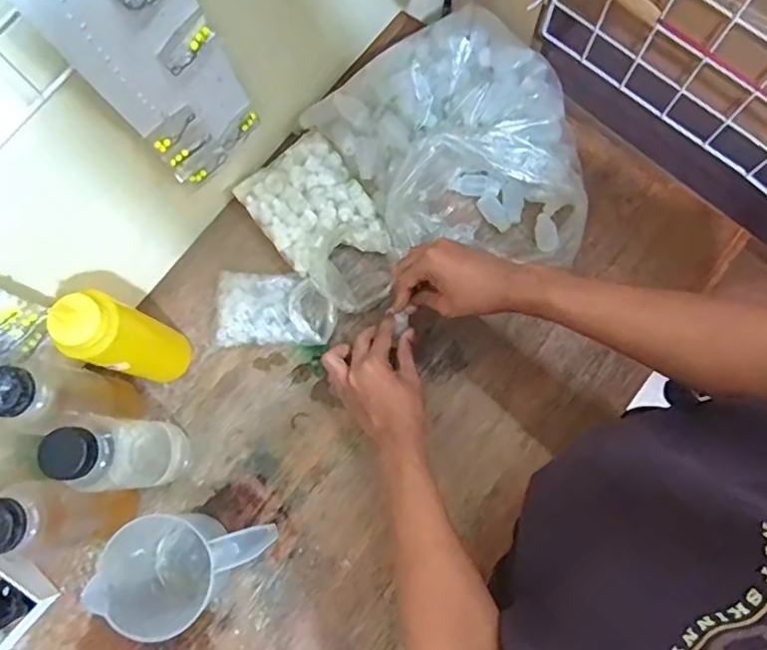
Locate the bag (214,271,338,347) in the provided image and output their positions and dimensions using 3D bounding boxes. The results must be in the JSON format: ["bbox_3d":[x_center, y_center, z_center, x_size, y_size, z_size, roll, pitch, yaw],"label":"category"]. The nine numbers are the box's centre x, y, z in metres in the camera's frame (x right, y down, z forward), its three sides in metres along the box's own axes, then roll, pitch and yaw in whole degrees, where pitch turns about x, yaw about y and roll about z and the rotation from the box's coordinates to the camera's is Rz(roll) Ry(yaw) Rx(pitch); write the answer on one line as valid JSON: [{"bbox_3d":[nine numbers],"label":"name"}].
[{"bbox_3d":[-0.120,-0.018,0.639,0.129,0.033,0.080,0,78,1],"label":"bag"}]

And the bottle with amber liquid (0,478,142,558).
[{"bbox_3d":[-0.281,0.170,0.518,0.052,0.190,0.049,0,78,1],"label":"bottle with amber liquid"}]

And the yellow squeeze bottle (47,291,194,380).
[{"bbox_3d":[-0.240,0.017,0.552,0.051,0.193,0.056,0,78,1],"label":"yellow squeeze bottle"}]

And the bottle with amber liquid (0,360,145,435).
[{"bbox_3d":[-0.297,0.077,0.541,0.063,0.191,0.066,-17,78,-3],"label":"bottle with amber liquid"}]

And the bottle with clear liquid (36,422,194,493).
[{"bbox_3d":[-0.235,0.121,0.532,0.052,0.189,0.055,0,78,1],"label":"bottle with clear liquid"}]

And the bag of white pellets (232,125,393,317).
[{"bbox_3d":[-0.065,-0.111,0.648,0.119,0.043,0.201,-38,87,-5],"label":"bag of white pellets"}]

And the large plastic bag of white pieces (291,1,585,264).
[{"bbox_3d":[0.095,-0.186,0.645,0.252,0.067,0.298,-31,79,-5],"label":"large plastic bag of white pieces"}]

